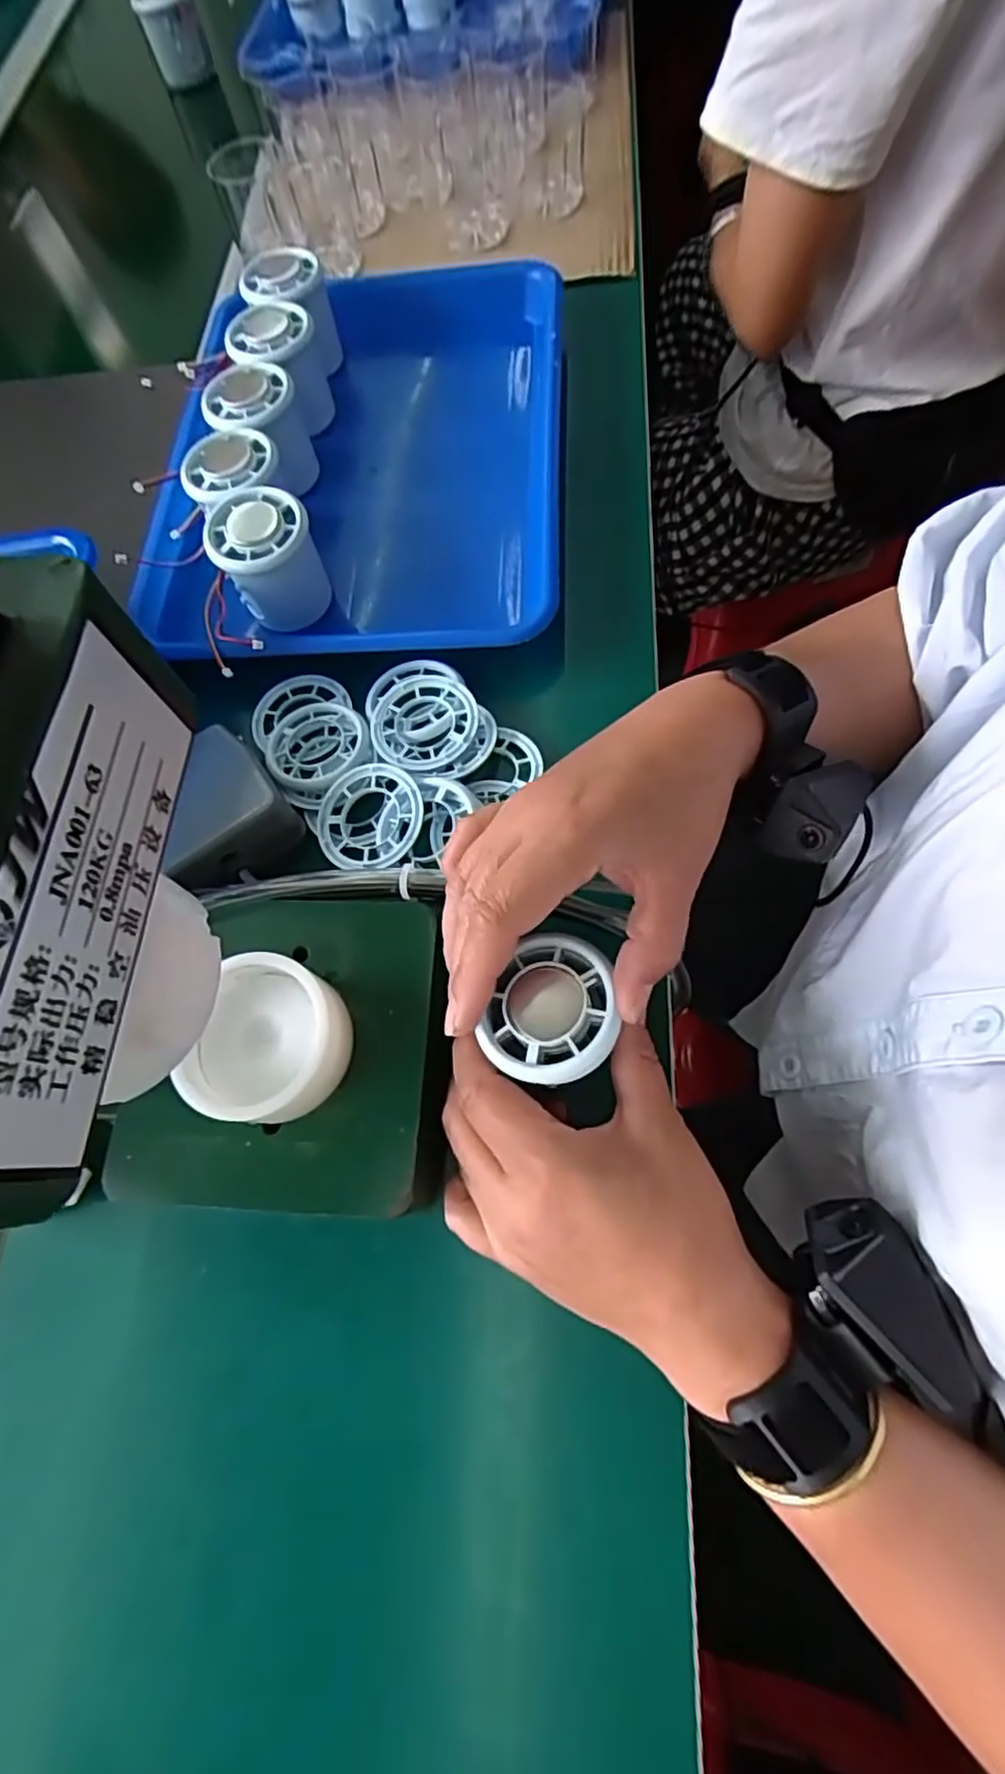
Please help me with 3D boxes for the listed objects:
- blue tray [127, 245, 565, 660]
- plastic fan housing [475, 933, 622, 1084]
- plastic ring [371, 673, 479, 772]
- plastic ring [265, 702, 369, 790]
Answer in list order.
[{"bbox_3d":[-0.093,-0.287,0.432,0.250,0.055,0.338,-1,69,7],"label":"blue tray"},{"bbox_3d":[0.020,0.046,0.255,0.045,0.020,0.055,25,73,11],"label":"plastic fan housing"},{"bbox_3d":[-0.042,-0.089,0.360,0.056,0.009,0.061,-2,69,6],"label":"plastic ring"},{"bbox_3d":[-0.099,-0.076,0.365,0.055,0.013,0.052,-2,69,6],"label":"plastic ring"}]

